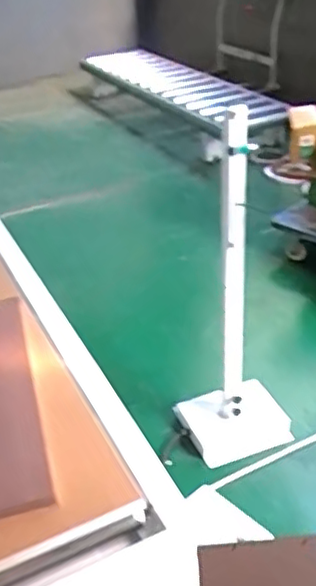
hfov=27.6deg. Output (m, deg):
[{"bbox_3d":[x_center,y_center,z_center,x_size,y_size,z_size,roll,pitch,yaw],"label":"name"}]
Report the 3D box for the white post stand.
[{"bbox_3d":[0.219,0.021,1.805,0.317,1.001,0.228,-10,33,-8],"label":"white post stand"}]

